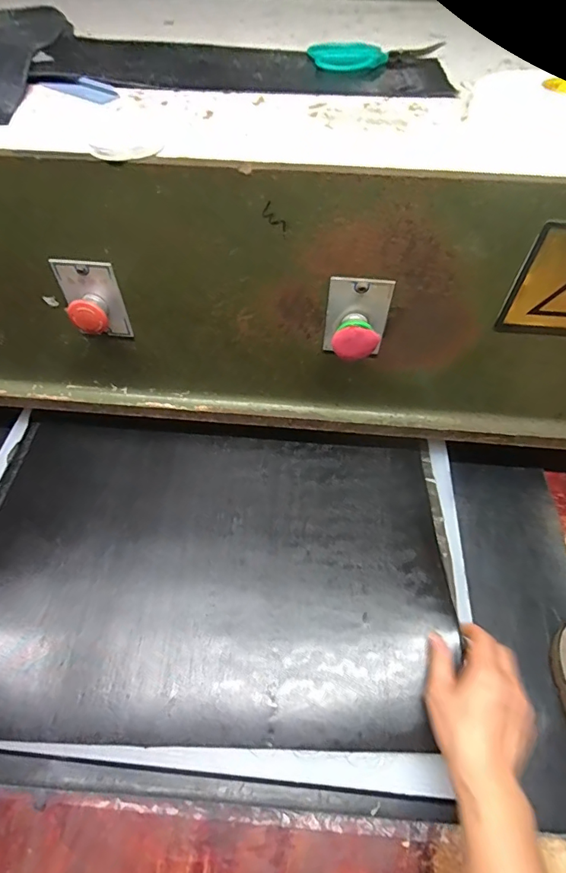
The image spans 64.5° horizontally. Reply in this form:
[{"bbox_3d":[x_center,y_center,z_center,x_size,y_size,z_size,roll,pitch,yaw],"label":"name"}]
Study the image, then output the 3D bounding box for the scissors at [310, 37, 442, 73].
[{"bbox_3d":[0.108,-0.436,0.512,0.151,0.017,0.058,-4,54,-4],"label":"scissors"}]

